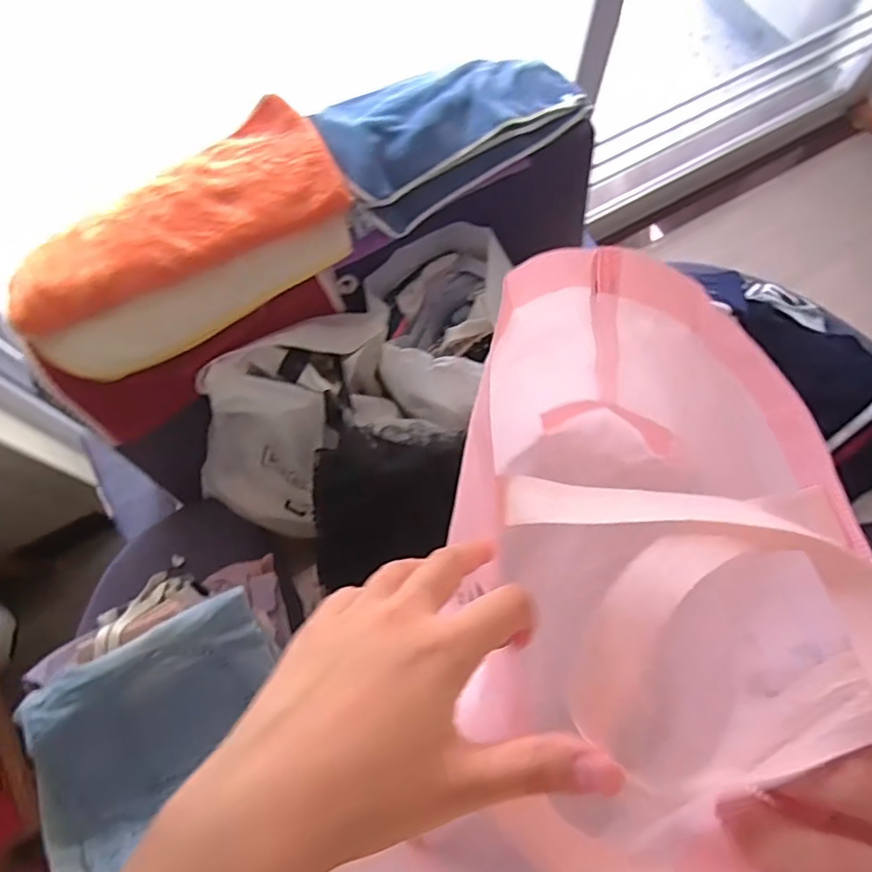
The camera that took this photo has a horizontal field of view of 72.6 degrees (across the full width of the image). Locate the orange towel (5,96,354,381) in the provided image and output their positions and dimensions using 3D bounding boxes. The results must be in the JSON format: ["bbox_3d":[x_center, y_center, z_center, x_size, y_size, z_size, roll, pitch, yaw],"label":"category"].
[{"bbox_3d":[-0.280,-0.214,0.679,0.367,0.093,0.155,-32,74,-11],"label":"orange towel"}]

